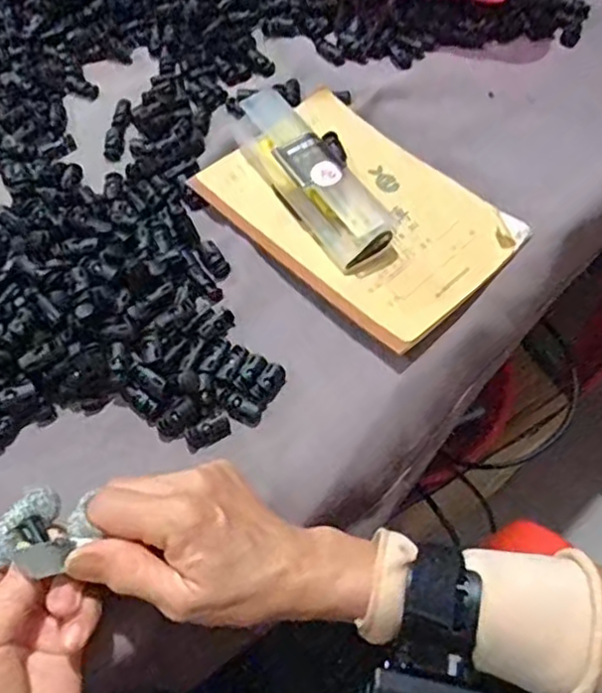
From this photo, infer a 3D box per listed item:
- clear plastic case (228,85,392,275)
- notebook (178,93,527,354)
[{"bbox_3d":[0.005,-0.122,0.462,0.042,0.036,0.156,-30,65,-18],"label":"clear plastic case"},{"bbox_3d":[0.039,-0.098,0.468,0.138,0.017,0.204,-41,70,-20],"label":"notebook"}]

